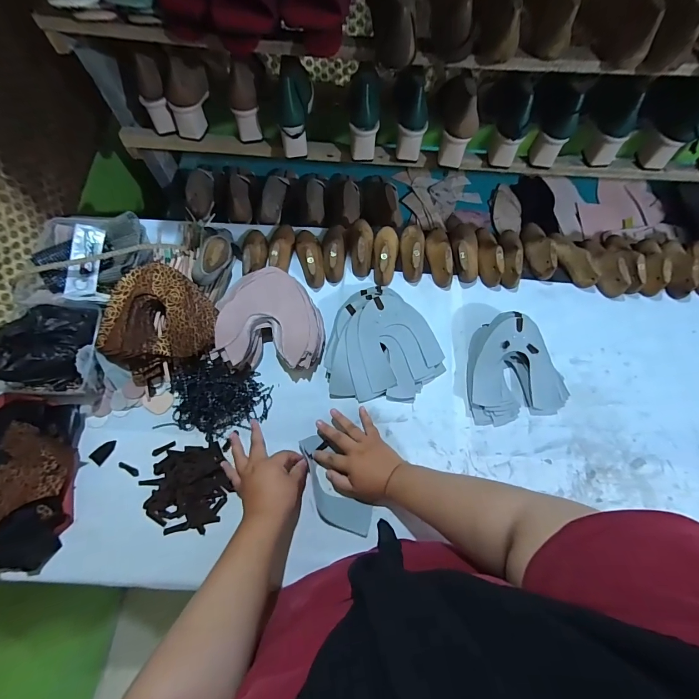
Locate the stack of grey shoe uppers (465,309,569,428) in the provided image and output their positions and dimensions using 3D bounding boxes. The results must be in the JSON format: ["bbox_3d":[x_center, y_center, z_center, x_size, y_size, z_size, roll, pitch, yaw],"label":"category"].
[{"bbox_3d":[0.297,0.031,0.634,0.175,0.057,0.182,-11,70,-5],"label":"stack of grey shoe uppers"}]

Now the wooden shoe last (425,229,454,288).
[{"bbox_3d":[0.189,-0.199,0.729,0.051,0.057,0.135,-3,69,-2],"label":"wooden shoe last"}]

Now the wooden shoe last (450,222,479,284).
[{"bbox_3d":[0.240,-0.211,0.736,0.059,0.058,0.139,3,69,0],"label":"wooden shoe last"}]

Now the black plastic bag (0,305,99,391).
[{"bbox_3d":[-0.511,-0.015,0.582,0.129,0.067,0.150,5,69,1],"label":"black plastic bag"}]

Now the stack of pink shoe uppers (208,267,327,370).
[{"bbox_3d":[-0.145,-0.057,0.659,0.189,0.061,0.184,2,69,0],"label":"stack of pink shoe uppers"}]

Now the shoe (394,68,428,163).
[{"bbox_3d":[0.122,-0.443,0.665,0.068,0.148,0.062,-15,39,-7],"label":"shoe"}]

